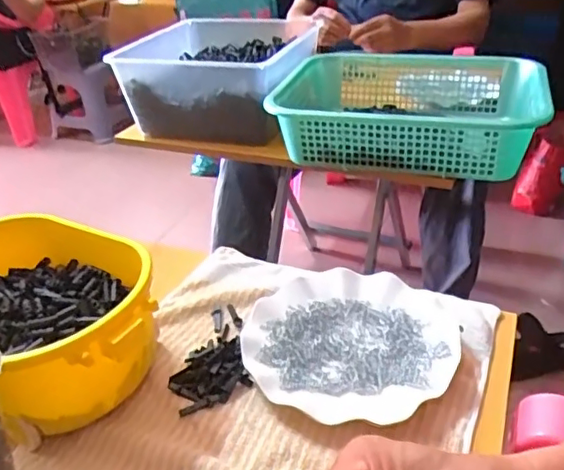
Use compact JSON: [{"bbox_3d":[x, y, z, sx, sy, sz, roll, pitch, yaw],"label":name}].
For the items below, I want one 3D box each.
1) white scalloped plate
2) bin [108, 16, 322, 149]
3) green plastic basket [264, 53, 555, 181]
[{"bbox_3d":[0.063,0.092,0.510,0.185,0.020,0.165,-2,31,5],"label":"white scalloped plate"},{"bbox_3d":[-0.121,-0.290,1.053,0.319,0.140,0.313,5,33,16],"label":"bin"},{"bbox_3d":[0.198,-0.195,0.890,0.381,0.095,0.289,6,33,17],"label":"green plastic basket"}]

